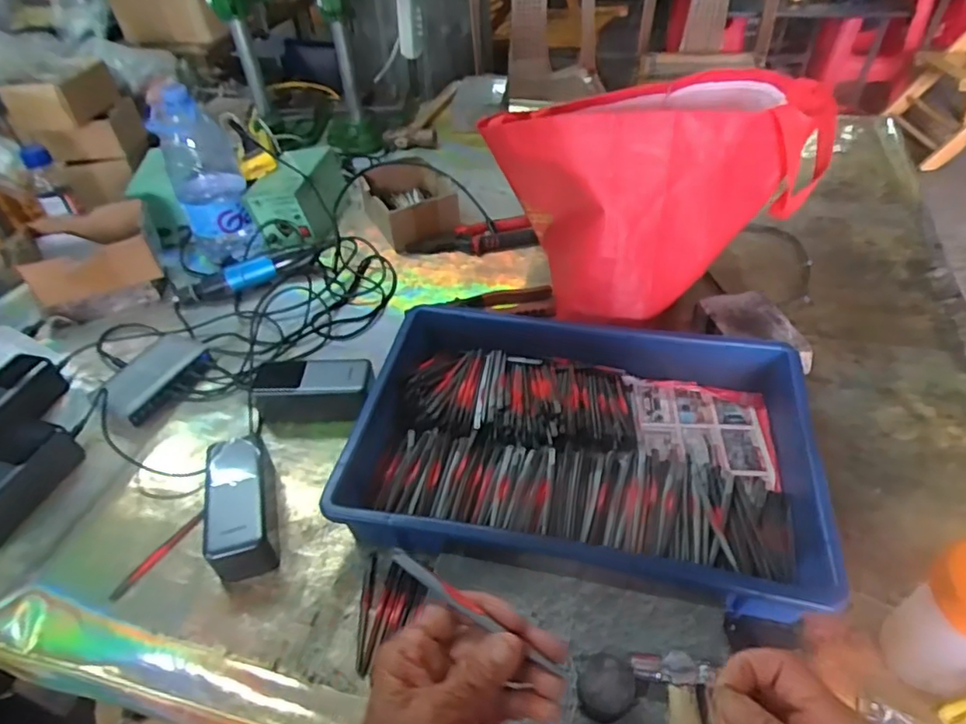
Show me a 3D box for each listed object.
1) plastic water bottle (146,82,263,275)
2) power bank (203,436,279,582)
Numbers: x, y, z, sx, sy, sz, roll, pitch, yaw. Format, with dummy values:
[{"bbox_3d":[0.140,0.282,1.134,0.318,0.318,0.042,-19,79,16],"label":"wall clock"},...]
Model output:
[{"bbox_3d":[-0.395,-0.251,0.839,0.107,0.237,0.074,-25,48,-19],"label":"plastic water bottle"},{"bbox_3d":[-0.230,0.138,0.561,0.055,0.057,0.133,-15,46,-10],"label":"power bank"}]

